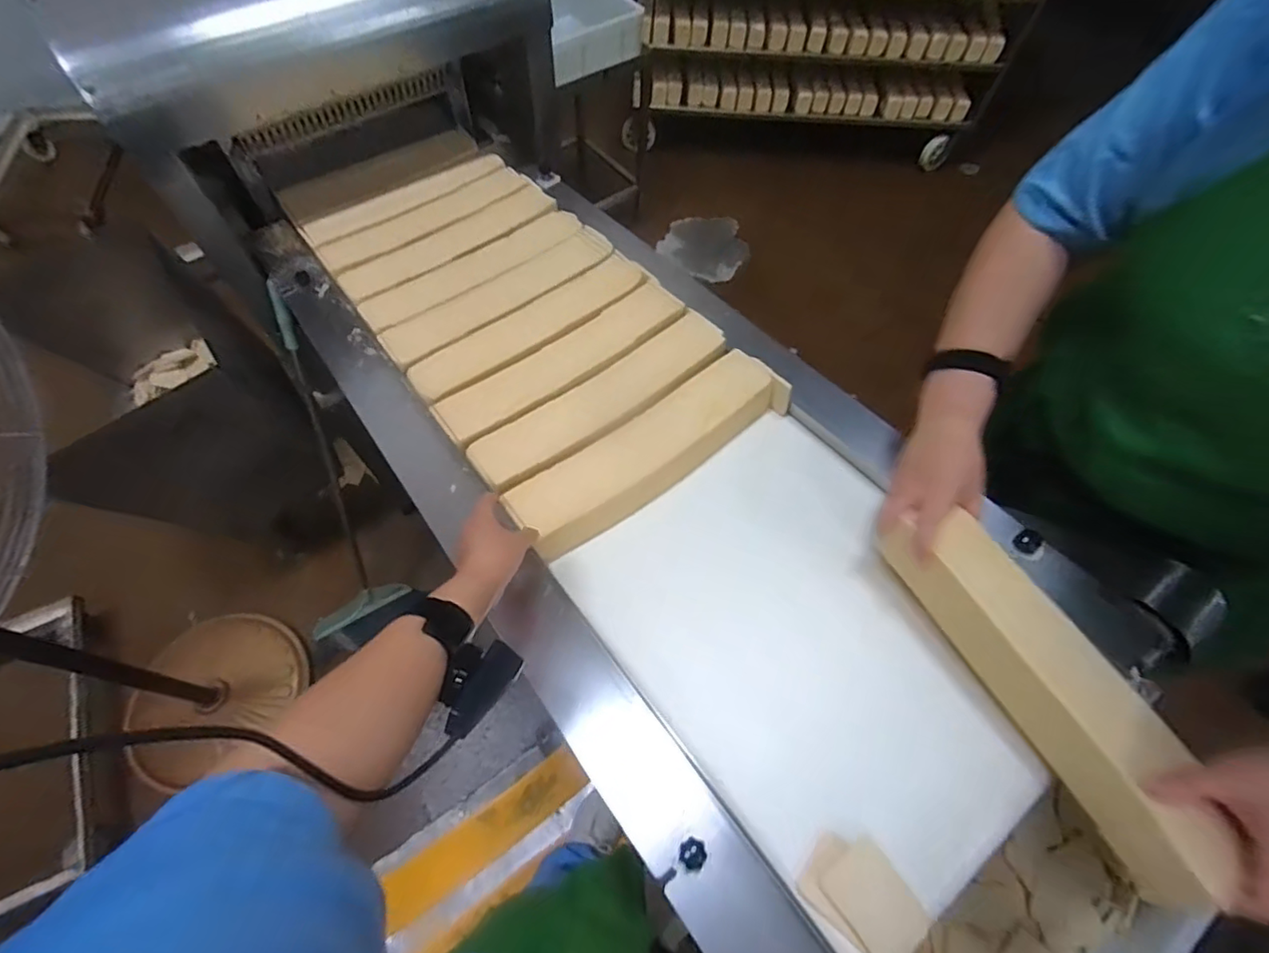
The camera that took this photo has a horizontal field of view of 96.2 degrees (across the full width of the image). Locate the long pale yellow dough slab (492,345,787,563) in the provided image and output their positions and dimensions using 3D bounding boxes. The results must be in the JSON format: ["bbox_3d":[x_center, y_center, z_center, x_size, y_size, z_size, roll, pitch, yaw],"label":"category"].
[{"bbox_3d":[0.025,-0.037,0.699,0.371,0.052,0.091,-34,69,-19],"label":"long pale yellow dough slab"}]

